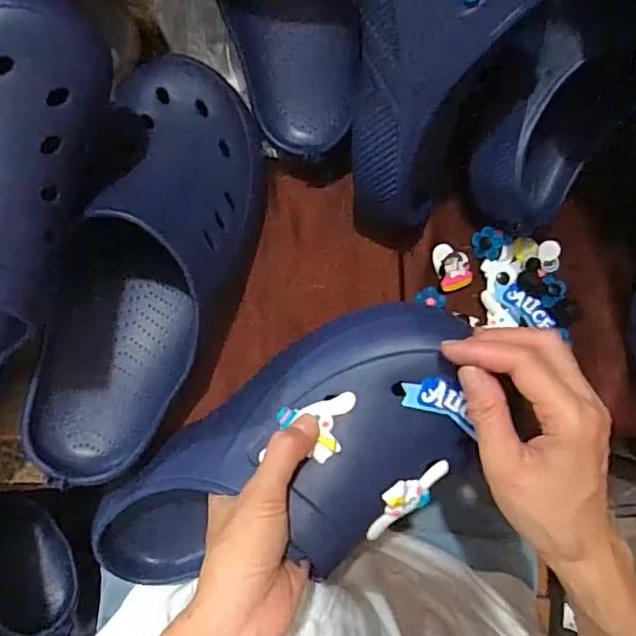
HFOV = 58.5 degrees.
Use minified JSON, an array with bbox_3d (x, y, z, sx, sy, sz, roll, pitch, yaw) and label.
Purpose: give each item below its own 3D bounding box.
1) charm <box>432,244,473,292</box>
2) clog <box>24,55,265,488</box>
[{"bbox_3d":[0.105,-0.041,0.440,0.026,0.010,0.037,-11,84,-8],"label":"charm"},{"bbox_3d":[-0.106,-0.038,0.364,0.112,0.085,0.293,12,81,-5],"label":"clog"}]

